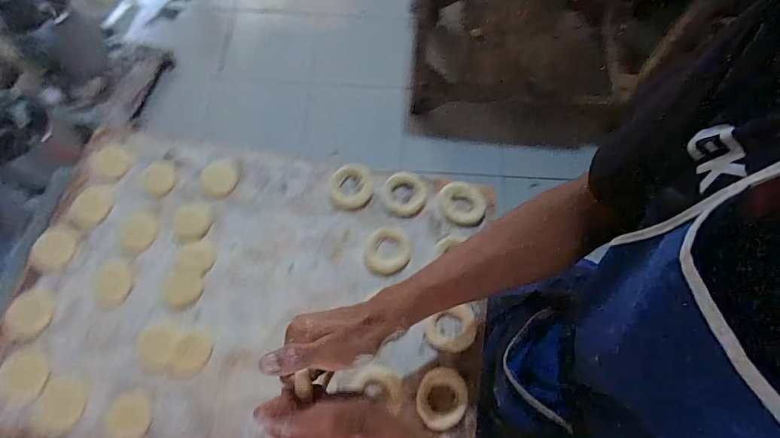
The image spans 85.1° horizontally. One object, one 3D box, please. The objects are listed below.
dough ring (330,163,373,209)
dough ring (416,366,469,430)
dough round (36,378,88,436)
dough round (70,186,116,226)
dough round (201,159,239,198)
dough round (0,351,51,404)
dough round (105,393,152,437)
[{"bbox_3d":[-0.052,-0.045,0.576,0.059,0.012,0.057,1,67,-1],"label":"dough ring"},{"bbox_3d":[0.060,0.207,0.493,0.057,0.008,0.067,27,69,9],"label":"dough ring"},{"bbox_3d":[-0.378,0.215,0.487,0.052,0.004,0.059,6,67,1],"label":"dough round"},{"bbox_3d":[-0.402,-0.020,0.576,0.048,0.006,0.058,28,69,10],"label":"dough round"},{"bbox_3d":[-0.236,-0.057,0.591,0.050,0.007,0.060,-13,68,-7],"label":"dough round"},{"bbox_3d":[-0.434,0.186,0.501,0.063,0.005,0.056,18,67,6],"label":"dough round"},{"bbox_3d":[-0.300,0.226,0.487,0.048,0.004,0.047,1,67,-1],"label":"dough round"}]

